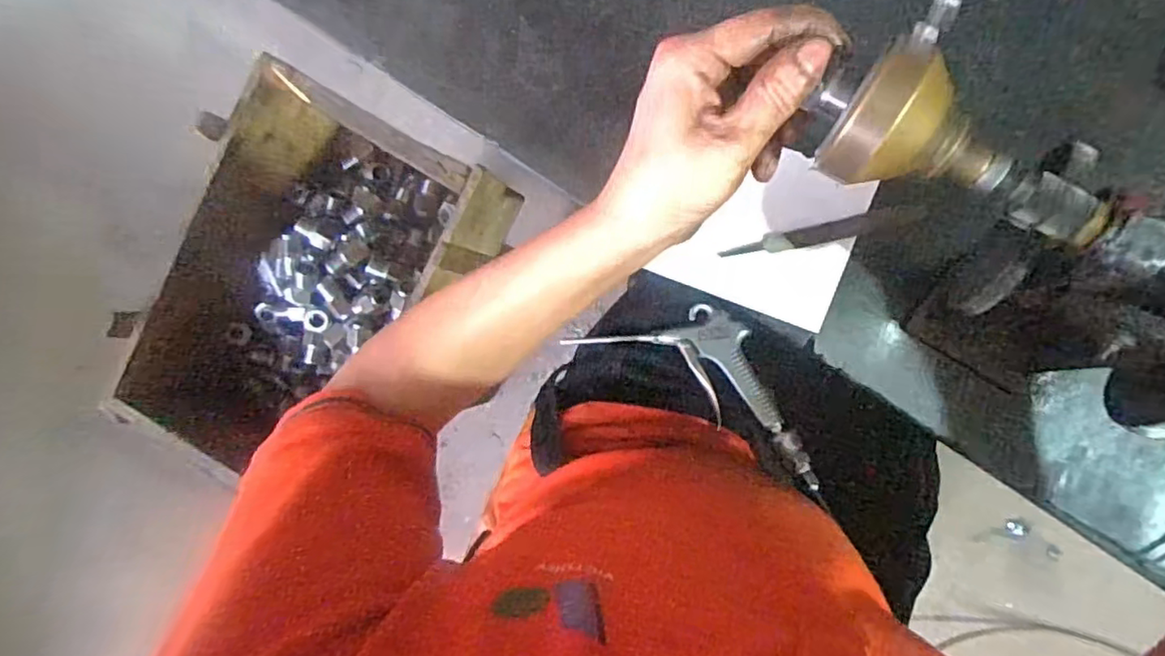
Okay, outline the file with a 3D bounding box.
[{"bbox_3d":[0.159,-0.063,0.415,0.128,0.005,0.013,-11,89,8],"label":"file"}]

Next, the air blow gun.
[{"bbox_3d":[0.112,0.043,0.546,0.233,0.022,0.101,39,95,20],"label":"air blow gun"}]

